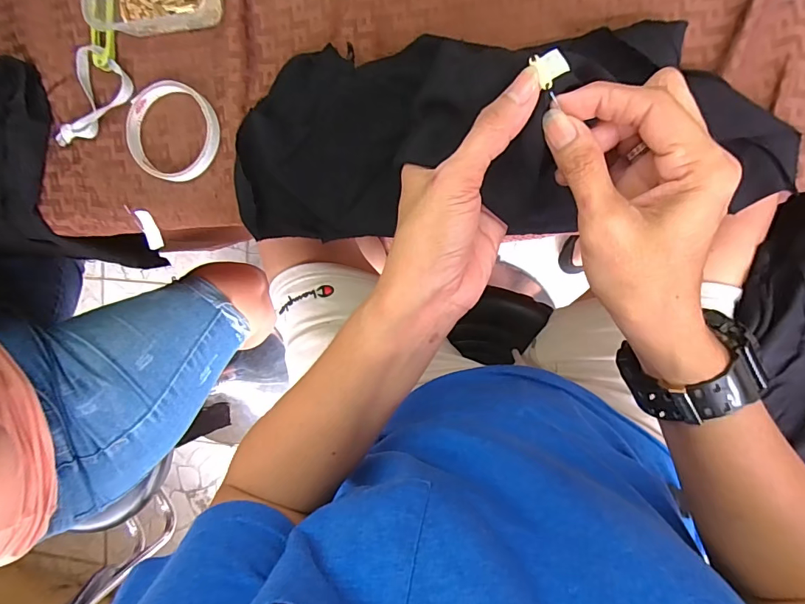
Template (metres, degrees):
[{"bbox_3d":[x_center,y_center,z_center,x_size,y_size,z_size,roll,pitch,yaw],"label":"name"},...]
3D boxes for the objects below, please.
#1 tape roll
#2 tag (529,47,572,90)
[{"bbox_3d":[-0.209,-0.154,0.388,0.088,0.014,0.083,1,95,8],"label":"tape roll"},{"bbox_3d":[0.072,-0.114,0.208,0.015,0.004,0.017,-28,91,10],"label":"tag"}]

